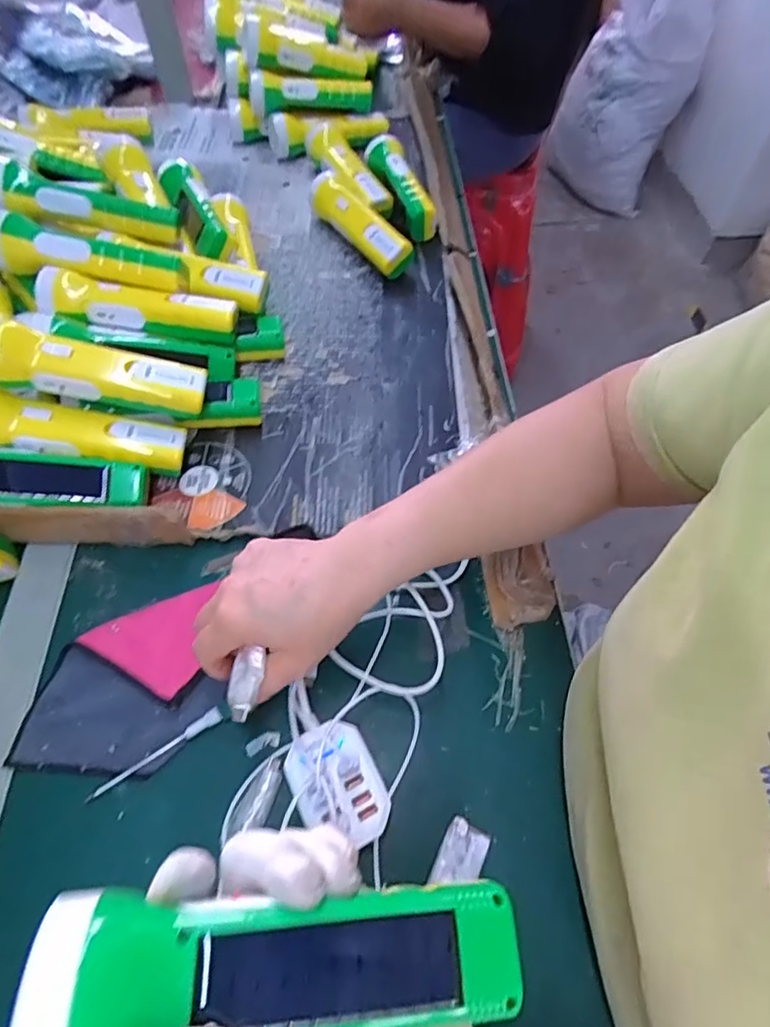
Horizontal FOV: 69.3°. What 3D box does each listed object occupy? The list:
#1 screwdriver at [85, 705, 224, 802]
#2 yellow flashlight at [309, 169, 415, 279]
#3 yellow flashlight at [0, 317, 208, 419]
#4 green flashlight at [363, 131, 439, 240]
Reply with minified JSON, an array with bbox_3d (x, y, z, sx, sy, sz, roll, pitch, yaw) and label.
[{"bbox_3d":[-0.153,0.162,0.374,0.095,0.008,0.009,-30,63,-18],"label":"screwdriver"},{"bbox_3d":[-0.030,-0.347,0.667,0.046,0.047,0.188,-30,63,-19],"label":"yellow flashlight"},{"bbox_3d":[-0.236,-0.116,0.452,0.171,0.038,0.047,9,56,-19],"label":"yellow flashlight"},{"bbox_3d":[0.015,-0.415,0.707,0.045,0.058,0.180,-12,59,-9],"label":"green flashlight"}]

